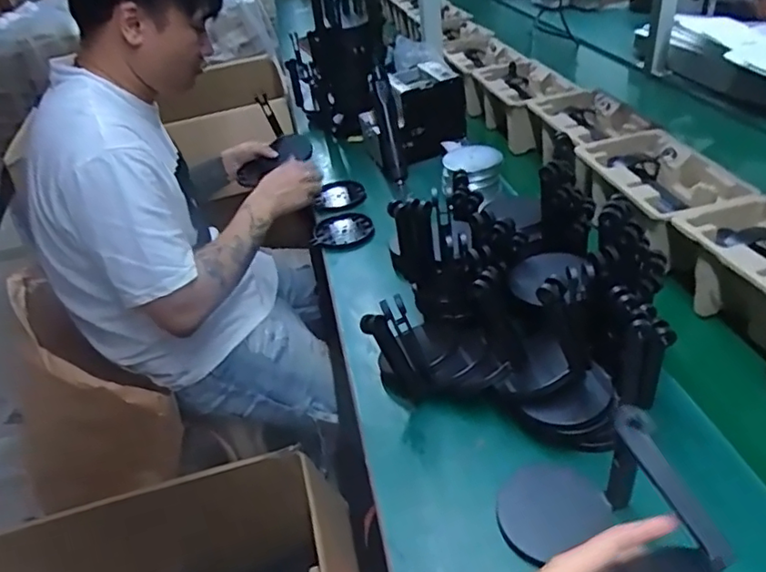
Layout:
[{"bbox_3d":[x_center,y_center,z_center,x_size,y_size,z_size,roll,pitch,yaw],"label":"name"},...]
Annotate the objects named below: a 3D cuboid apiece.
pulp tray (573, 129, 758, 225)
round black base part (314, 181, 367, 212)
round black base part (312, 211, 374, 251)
[{"bbox_3d":[0.388,-0.141,0.834,0.149,0.078,0.245,-10,40,-5],"label":"pulp tray"},{"bbox_3d":[-0.075,-0.162,1.058,0.086,0.025,0.092,-3,40,3],"label":"round black base part"},{"bbox_3d":[-0.064,-0.094,0.970,0.094,0.017,0.105,-1,40,5],"label":"round black base part"}]

